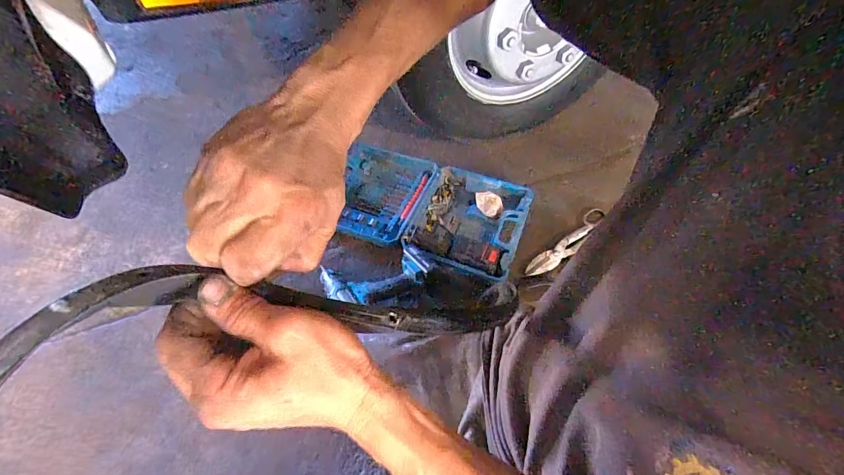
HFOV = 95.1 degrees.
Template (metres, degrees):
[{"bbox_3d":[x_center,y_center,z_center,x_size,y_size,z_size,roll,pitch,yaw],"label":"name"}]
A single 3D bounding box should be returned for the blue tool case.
[{"bbox_3d":[0.008,-0.081,0.958,0.482,0.049,0.299,18,54,12],"label":"blue tool case"}]

